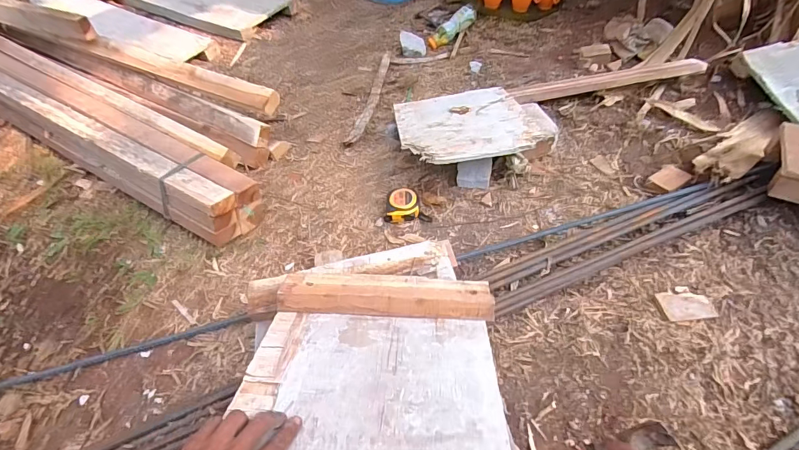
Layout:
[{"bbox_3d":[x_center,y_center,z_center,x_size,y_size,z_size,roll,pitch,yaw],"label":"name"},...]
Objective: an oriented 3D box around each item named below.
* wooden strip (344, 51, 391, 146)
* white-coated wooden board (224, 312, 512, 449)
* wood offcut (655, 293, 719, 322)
[{"bbox_3d":[-0.079,-0.377,1.205,0.041,0.016,0.421,12,55,7],"label":"wooden strip"},{"bbox_3d":[-0.032,0.187,0.481,0.294,0.006,0.241,3,26,1],"label":"white-coated wooden board"},{"bbox_3d":[0.514,0.144,0.734,0.092,0.007,0.054,-3,49,1],"label":"wood offcut"}]

